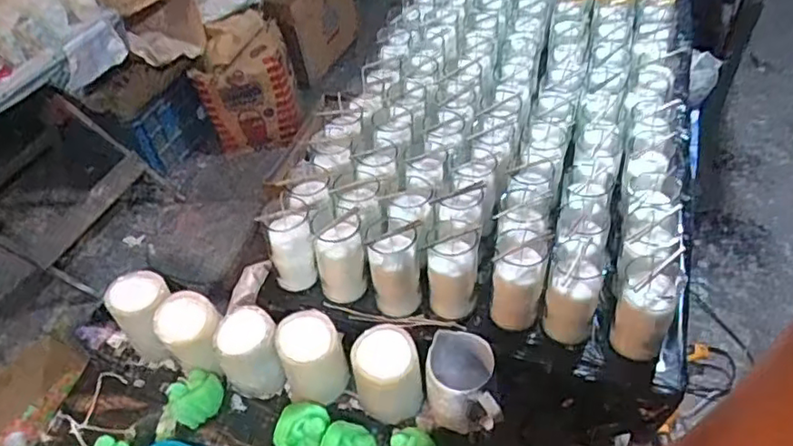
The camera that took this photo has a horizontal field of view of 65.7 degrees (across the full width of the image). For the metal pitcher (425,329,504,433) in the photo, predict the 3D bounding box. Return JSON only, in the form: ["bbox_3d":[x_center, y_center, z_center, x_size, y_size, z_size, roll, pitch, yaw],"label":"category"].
[{"bbox_3d":[0.086,0.204,0.774,0.106,0.094,0.091,8,49,13],"label":"metal pitcher"}]

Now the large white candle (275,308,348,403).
[{"bbox_3d":[-0.112,0.178,0.815,0.080,0.102,0.084,-3,48,3],"label":"large white candle"}]

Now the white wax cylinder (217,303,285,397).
[{"bbox_3d":[-0.194,0.175,0.828,0.075,0.112,0.071,-3,48,3],"label":"white wax cylinder"}]

